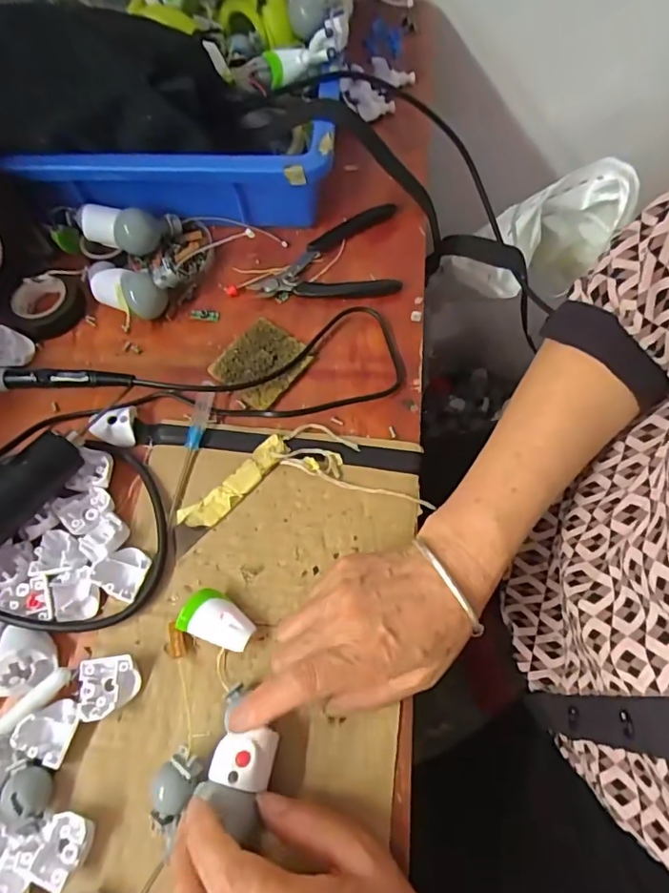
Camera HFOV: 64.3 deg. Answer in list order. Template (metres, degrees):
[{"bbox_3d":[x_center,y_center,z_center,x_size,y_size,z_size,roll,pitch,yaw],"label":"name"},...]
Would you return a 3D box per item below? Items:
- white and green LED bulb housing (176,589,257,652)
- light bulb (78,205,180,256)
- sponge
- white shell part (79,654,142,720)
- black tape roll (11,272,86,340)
[{"bbox_3d":[-0.071,0.108,0.331,0.045,0.019,0.028,19,68,13],"label":"white and green LED bulb housing"},{"bbox_3d":[-0.175,-0.189,0.456,0.080,0.028,0.039,-2,65,-14],"label":"light bulb"},{"bbox_3d":[-0.057,-0.067,0.418,0.062,0.008,0.064,34,72,19],"label":"sponge"},{"bbox_3d":[-0.134,0.144,0.320,0.031,0.017,0.033,-10,65,0],"label":"white shell part"},{"bbox_3d":[-0.242,-0.123,0.451,0.057,0.031,0.047,-33,67,-10],"label":"black tape roll"}]

